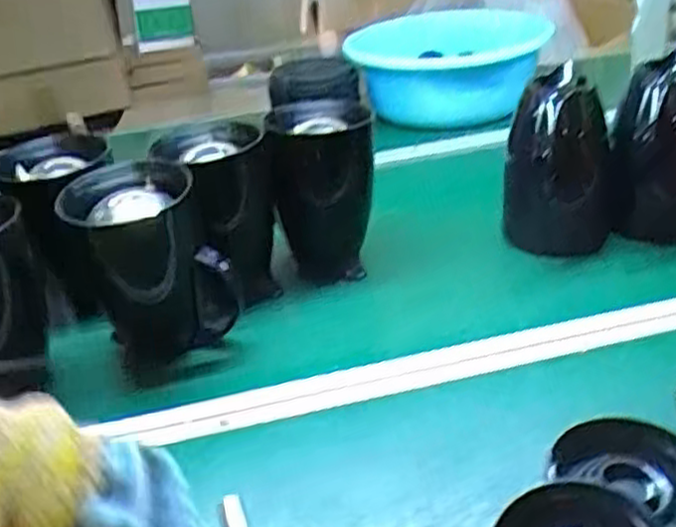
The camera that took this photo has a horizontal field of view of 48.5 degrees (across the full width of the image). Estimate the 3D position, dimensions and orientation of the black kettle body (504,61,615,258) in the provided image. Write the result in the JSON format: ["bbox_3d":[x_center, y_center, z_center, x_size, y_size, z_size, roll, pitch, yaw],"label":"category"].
[{"bbox_3d":[0.264,-0.109,0.905,0.127,0.195,0.148,3,30,14],"label":"black kettle body"}]

